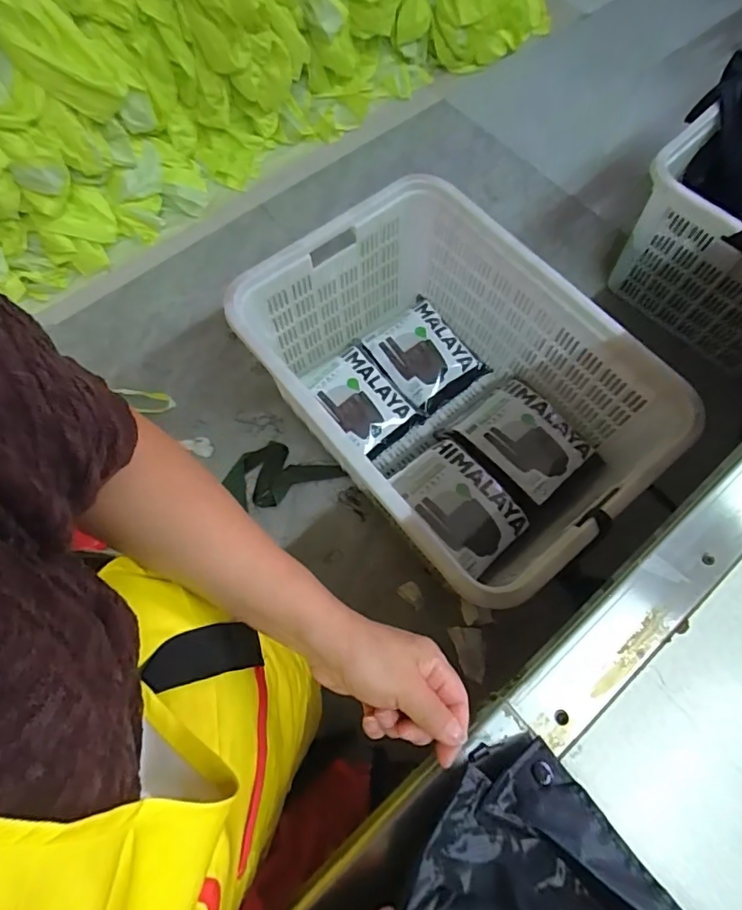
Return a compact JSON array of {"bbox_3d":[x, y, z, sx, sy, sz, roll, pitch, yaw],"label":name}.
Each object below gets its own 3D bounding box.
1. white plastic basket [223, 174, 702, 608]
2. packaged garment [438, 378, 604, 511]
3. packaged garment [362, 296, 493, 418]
[{"bbox_3d":[0.154,-0.131,1.163,0.583,0.390,0.807,-37,73,-14],"label":"white plastic basket"},{"bbox_3d":[0.356,-0.028,1.204,0.247,0.067,0.280,-35,72,-13],"label":"packaged garment"},{"bbox_3d":[0.137,-0.260,1.351,0.230,0.059,0.257,-35,73,-13],"label":"packaged garment"}]

